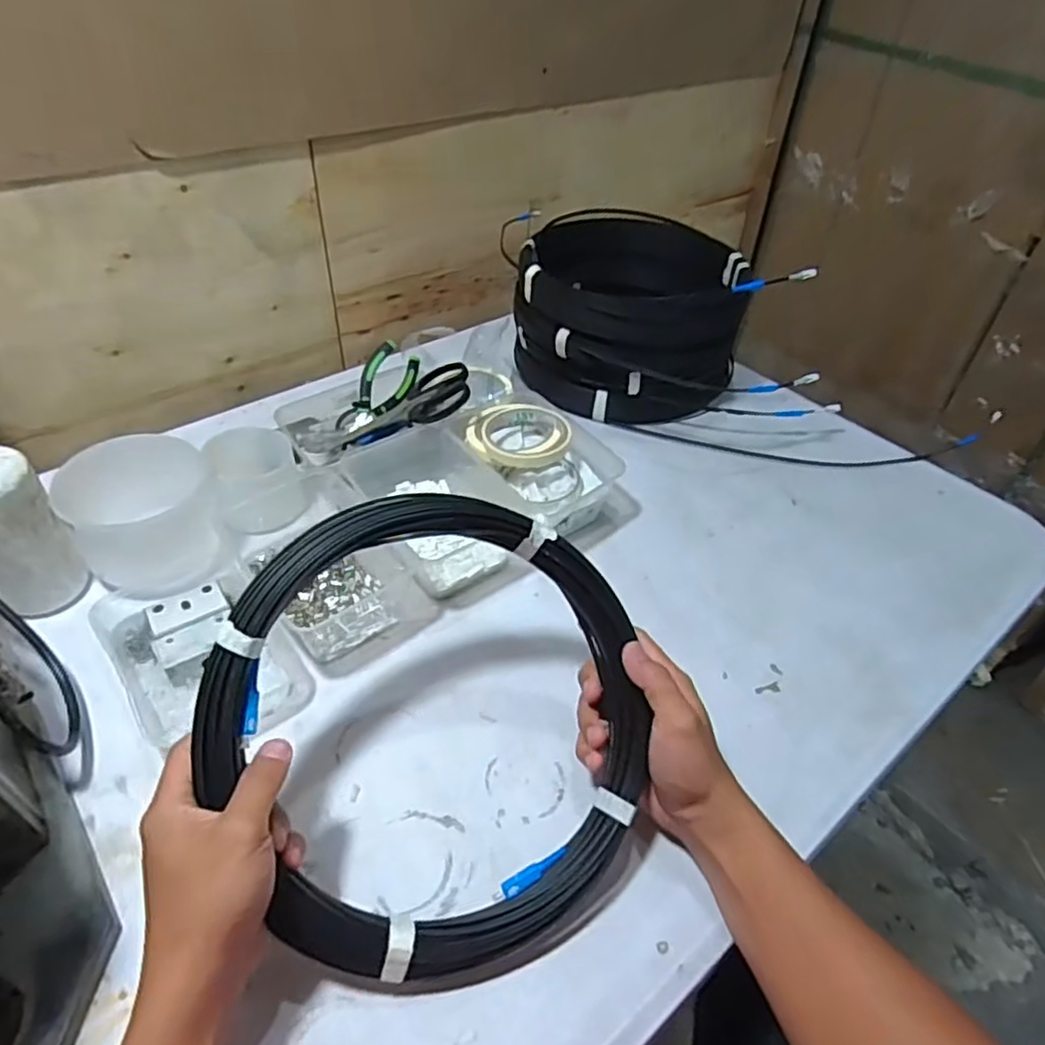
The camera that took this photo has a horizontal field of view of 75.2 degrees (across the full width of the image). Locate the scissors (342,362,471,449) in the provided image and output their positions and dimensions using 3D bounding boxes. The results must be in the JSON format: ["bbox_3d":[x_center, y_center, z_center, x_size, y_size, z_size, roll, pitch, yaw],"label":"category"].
[{"bbox_3d":[-0.121,-0.123,0.725,0.155,0.021,0.067,-21,39,21],"label":"scissors"}]

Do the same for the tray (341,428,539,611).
[{"bbox_3d":[-0.081,-0.018,0.678,0.127,0.064,0.201,-21,49,-23],"label":"tray"}]

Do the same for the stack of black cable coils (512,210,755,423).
[{"bbox_3d":[0.124,-0.253,0.857,0.277,0.171,0.240,20,46,16],"label":"stack of black cable coils"}]

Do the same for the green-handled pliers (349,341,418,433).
[{"bbox_3d":[-0.156,-0.148,0.758,0.054,0.022,0.105,24,84,-15],"label":"green-handled pliers"}]

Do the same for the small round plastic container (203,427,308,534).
[{"bbox_3d":[-0.267,-0.045,0.683,0.078,0.091,0.085,2,44,-2],"label":"small round plastic container"}]

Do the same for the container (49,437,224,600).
[{"bbox_3d":[-0.335,-0.004,0.607,0.115,0.107,0.110,-19,48,-22],"label":"container"}]

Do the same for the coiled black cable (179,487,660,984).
[{"bbox_3d":[-0.056,0.122,0.428,0.268,0.030,0.280,-2,78,-15],"label":"coiled black cable"}]

